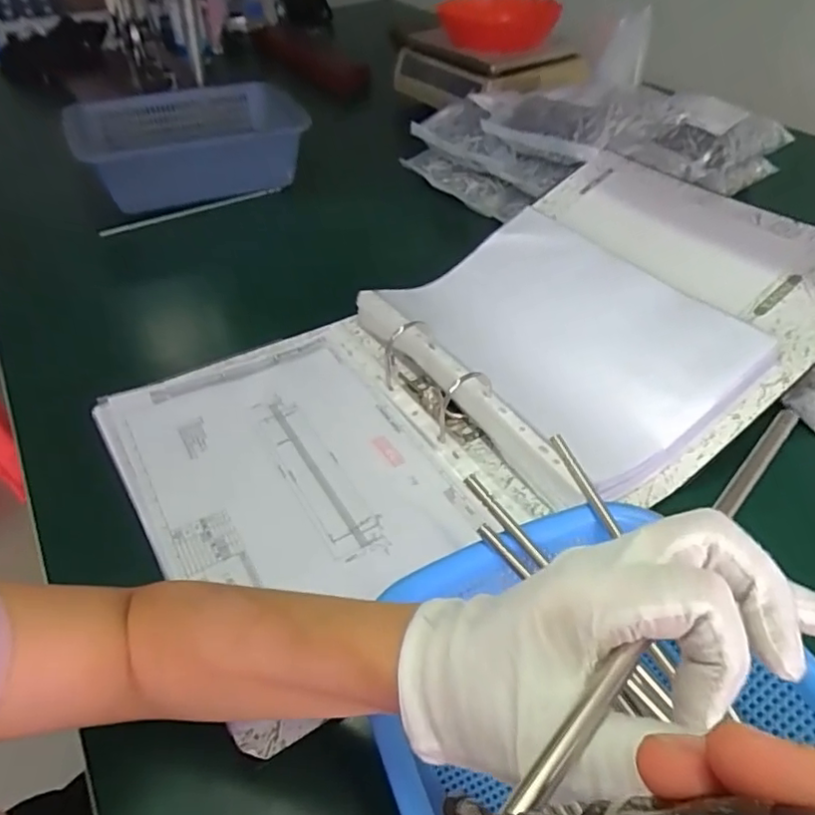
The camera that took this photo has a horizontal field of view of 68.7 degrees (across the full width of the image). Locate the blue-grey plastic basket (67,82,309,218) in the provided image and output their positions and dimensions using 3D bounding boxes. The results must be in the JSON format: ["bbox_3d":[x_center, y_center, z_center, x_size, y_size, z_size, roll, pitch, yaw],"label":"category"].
[{"bbox_3d":[-0.288,-0.357,0.818,0.287,0.092,0.188,-19,47,-18],"label":"blue-grey plastic basket"}]

